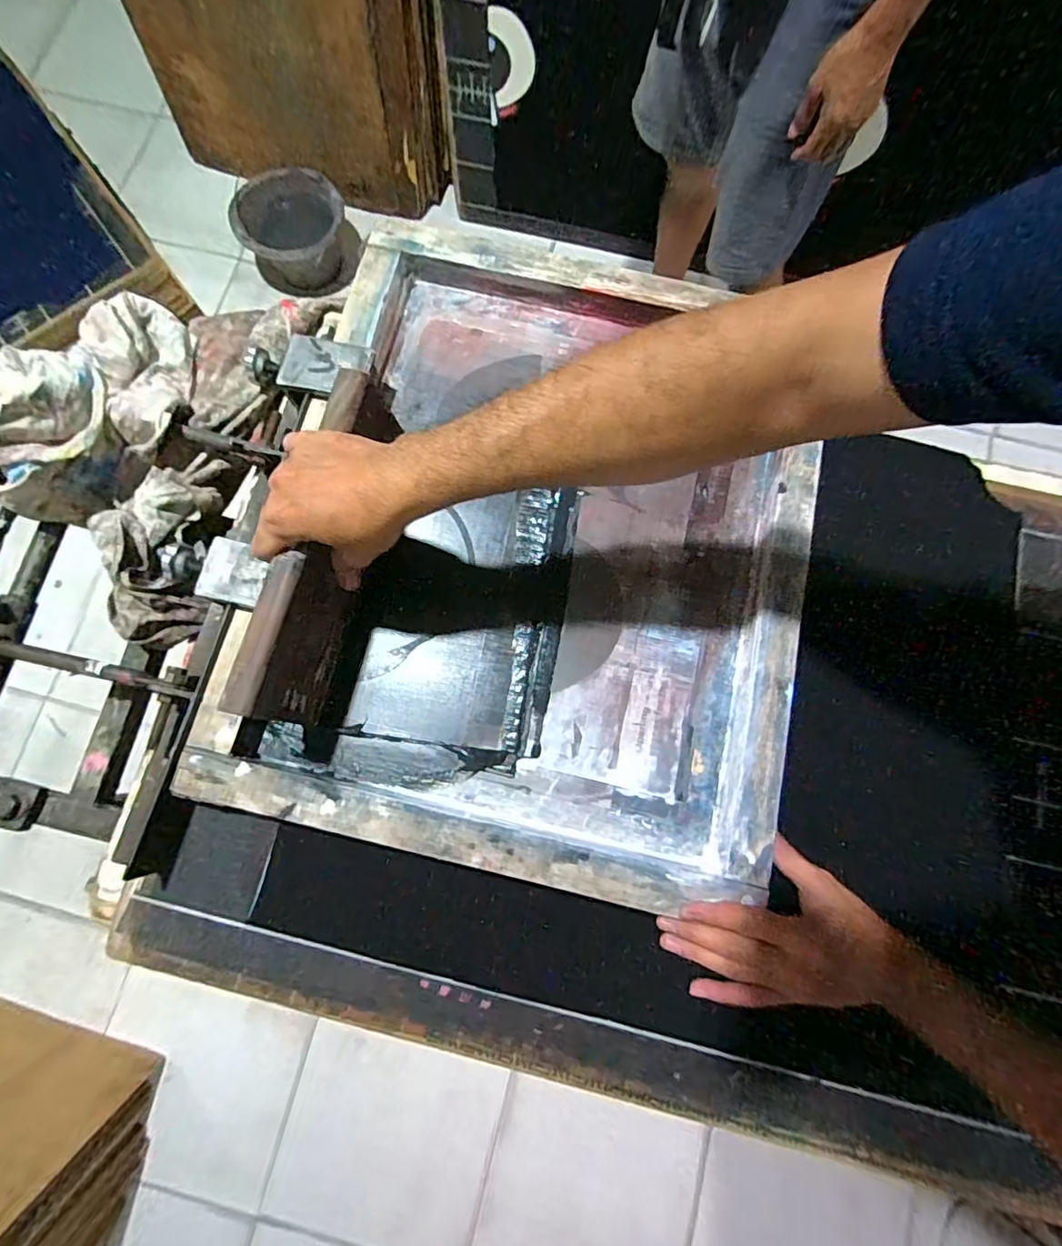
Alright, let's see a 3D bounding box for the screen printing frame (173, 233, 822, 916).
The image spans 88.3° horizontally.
[{"bbox_3d":[0.007,-0.077,0.496,0.463,0.050,0.555,12,78,3],"label":"screen printing frame"}]

